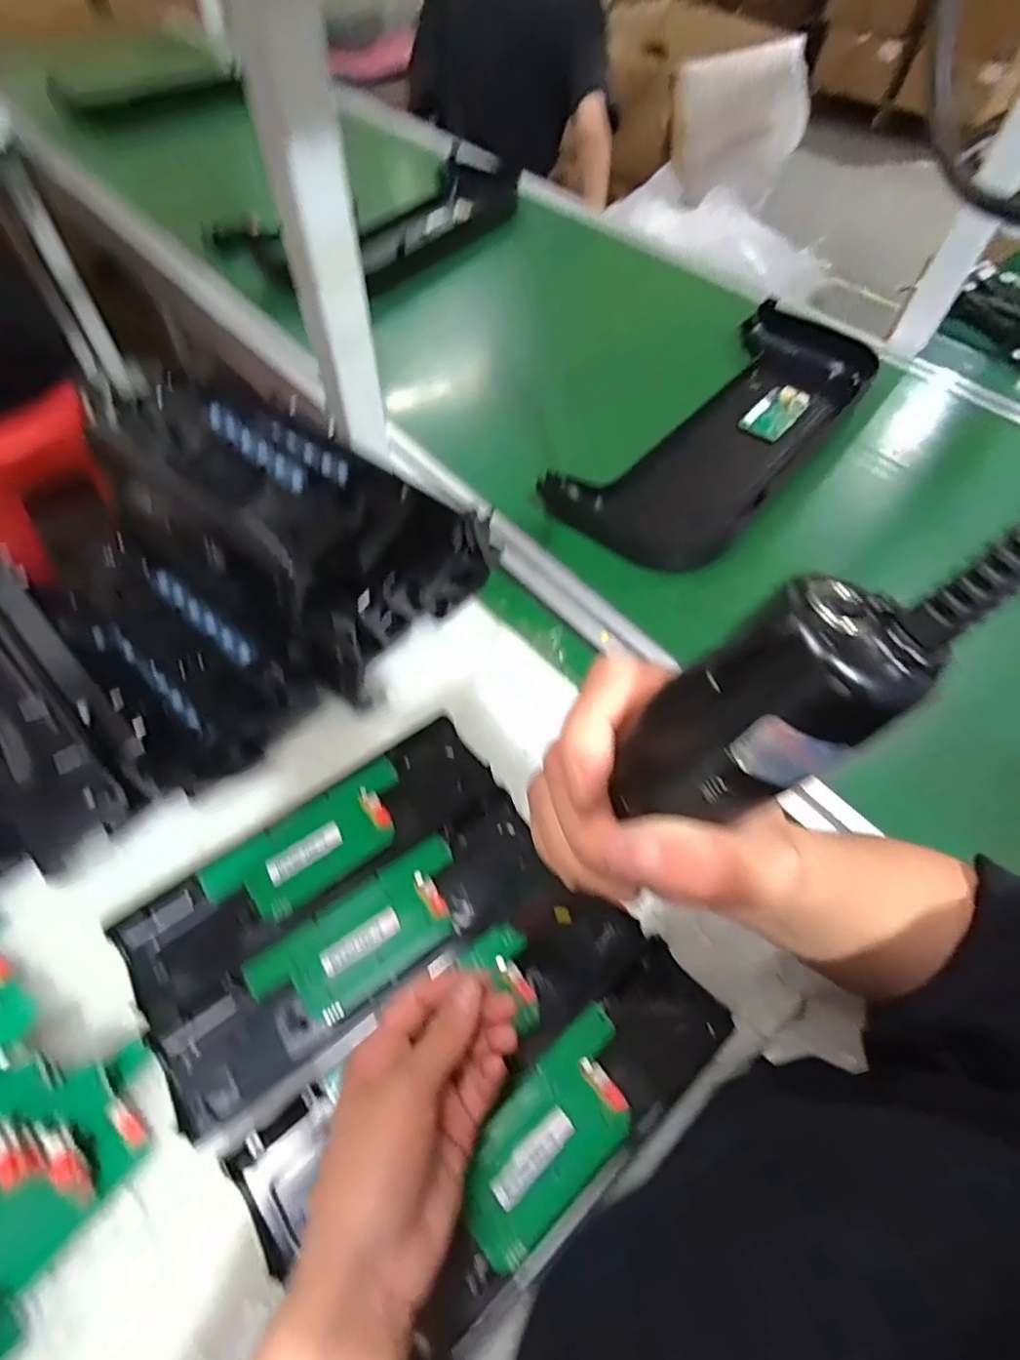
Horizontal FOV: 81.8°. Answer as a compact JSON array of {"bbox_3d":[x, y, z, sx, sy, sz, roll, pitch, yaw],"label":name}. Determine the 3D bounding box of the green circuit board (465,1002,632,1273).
[{"bbox_3d":[0.024,0.239,0.314,0.113,0.017,0.055,-35,65,-24],"label":"green circuit board"}]

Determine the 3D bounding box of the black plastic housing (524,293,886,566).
[{"bbox_3d":[0.249,-0.285,0.679,0.176,0.063,0.489,34,61,17],"label":"black plastic housing"}]

